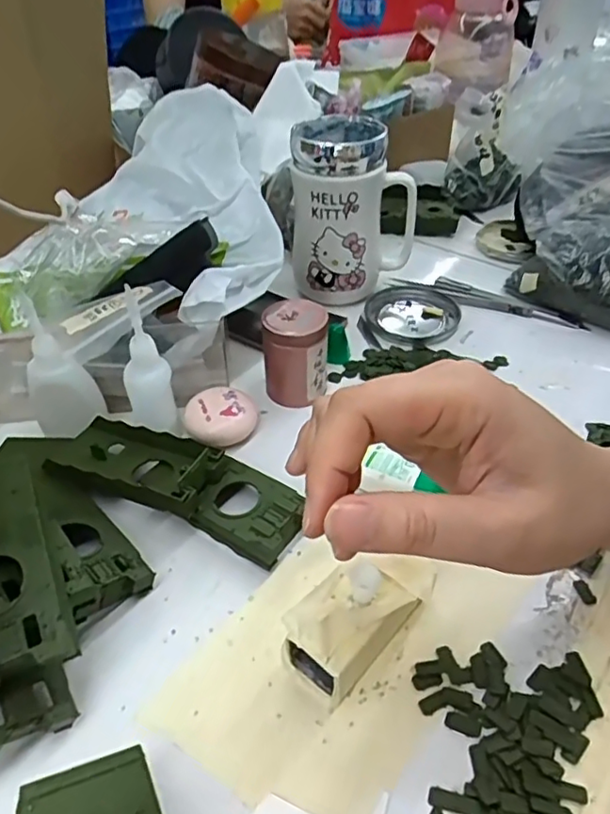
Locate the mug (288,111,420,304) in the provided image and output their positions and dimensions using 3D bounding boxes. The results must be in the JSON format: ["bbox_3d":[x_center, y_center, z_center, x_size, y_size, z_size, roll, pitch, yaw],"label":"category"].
[{"bbox_3d":[0.040,-0.160,0.509,0.103,0.137,0.068,5,42,8],"label":"mug"}]

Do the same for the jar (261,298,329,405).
[{"bbox_3d":[-0.005,-0.037,0.433,0.044,0.066,0.038,1,41,3],"label":"jar"}]

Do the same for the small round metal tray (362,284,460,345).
[{"bbox_3d":[0.091,-0.078,0.528,0.078,0.014,0.080,-1,41,1],"label":"small round metal tray"}]

